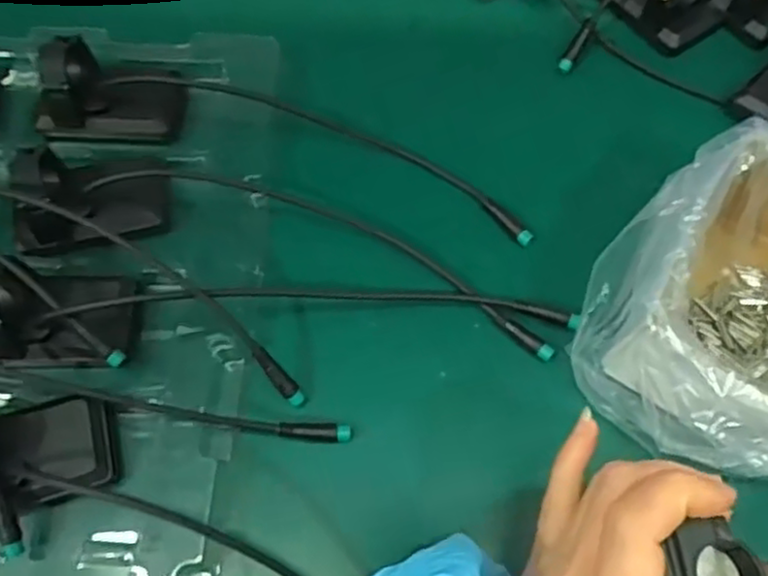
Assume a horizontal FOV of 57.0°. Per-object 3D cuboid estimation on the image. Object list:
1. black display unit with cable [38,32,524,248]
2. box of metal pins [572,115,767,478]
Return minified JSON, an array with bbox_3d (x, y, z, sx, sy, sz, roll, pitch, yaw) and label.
[{"bbox_3d":[-0.054,-0.091,0.394,0.285,0.039,0.059,13,66,6],"label":"black display unit with cable"},{"bbox_3d":[0.168,0.002,0.333,0.121,0.073,0.142,30,69,13],"label":"box of metal pins"}]

